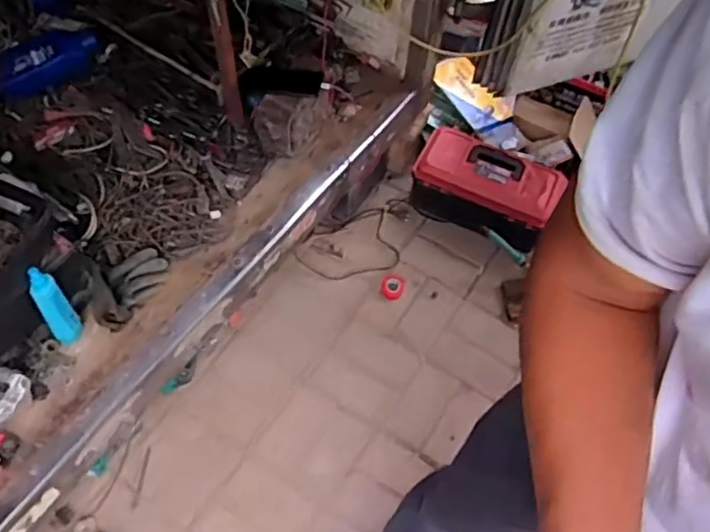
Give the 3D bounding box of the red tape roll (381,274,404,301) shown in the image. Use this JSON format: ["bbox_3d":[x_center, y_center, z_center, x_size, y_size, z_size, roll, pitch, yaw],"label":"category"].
[{"bbox_3d":[0.095,0.053,1.661,0.058,0.011,0.067,17,58,8],"label":"red tape roll"}]

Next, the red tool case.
[{"bbox_3d":[0.337,-0.202,1.737,0.366,0.140,0.231,28,60,15],"label":"red tool case"}]

